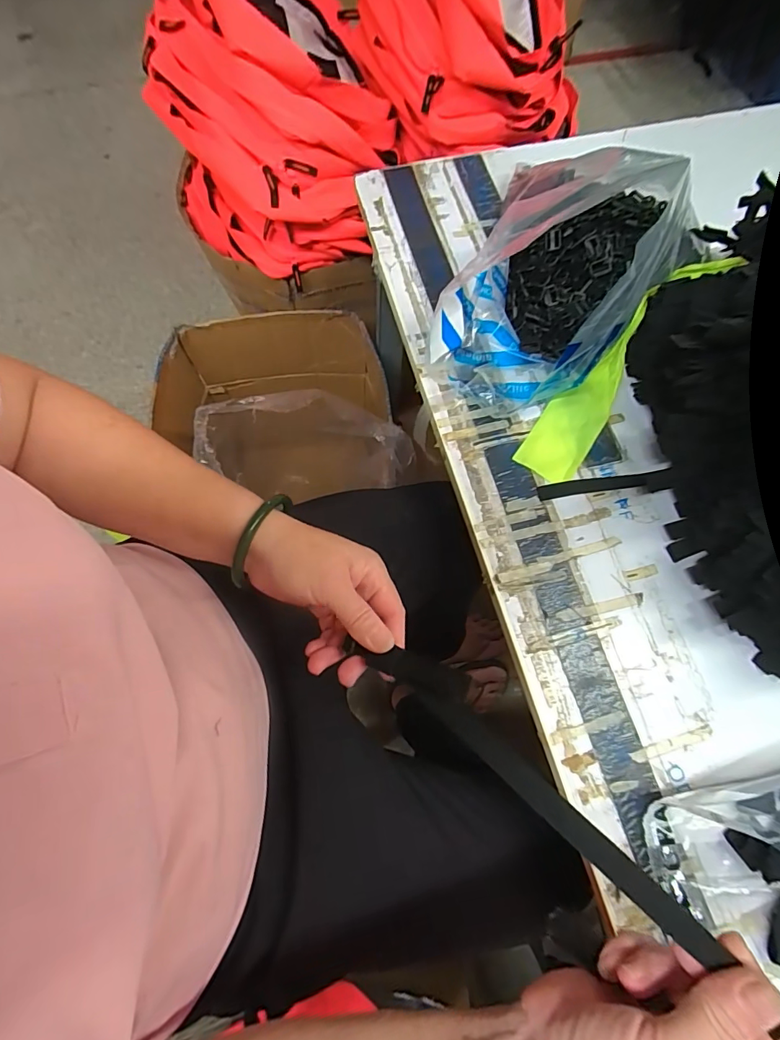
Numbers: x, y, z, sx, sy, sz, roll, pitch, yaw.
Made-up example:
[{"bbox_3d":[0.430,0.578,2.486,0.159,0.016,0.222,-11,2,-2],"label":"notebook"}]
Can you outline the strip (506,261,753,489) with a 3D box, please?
[{"bbox_3d":[0.224,-0.151,0.458,0.061,0.052,0.271,38,73,11],"label":"strip"}]

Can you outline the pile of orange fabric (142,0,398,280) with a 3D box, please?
[{"bbox_3d":[-0.197,-0.651,0.761,0.359,0.345,0.418,-18,73,-8],"label":"pile of orange fabric"}]

